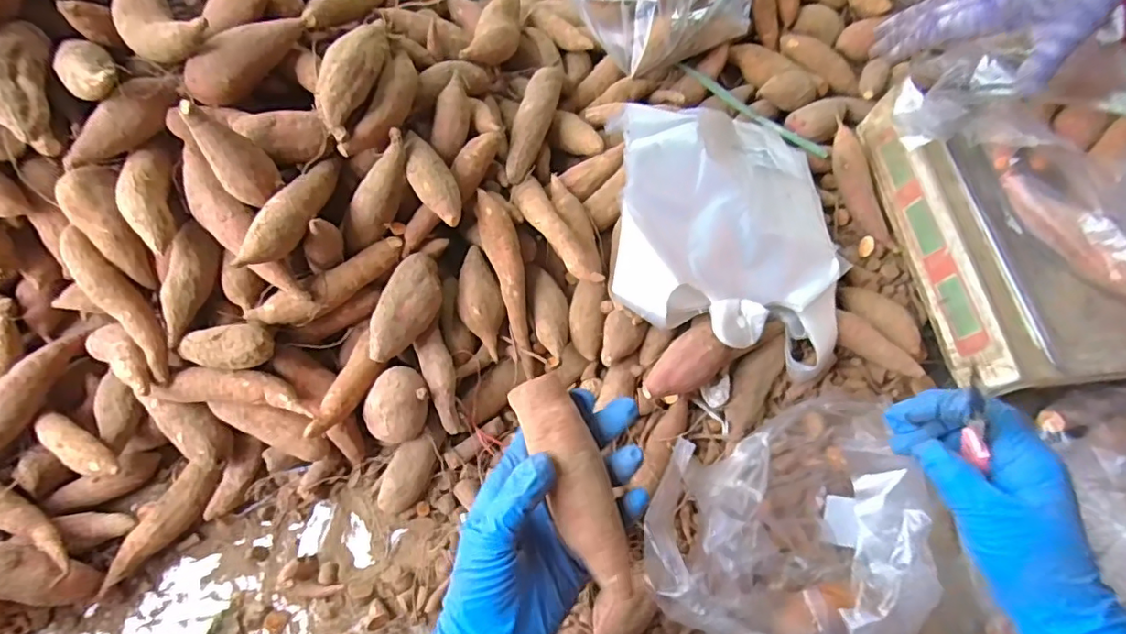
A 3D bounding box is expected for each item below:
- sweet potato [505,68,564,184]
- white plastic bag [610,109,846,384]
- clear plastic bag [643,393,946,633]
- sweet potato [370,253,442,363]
[{"bbox_3d":[-0.028,-0.187,0.544,0.031,0.027,0.141,12,66,5],"label":"sweet potato"},{"bbox_3d":[0.152,-0.091,0.516,0.231,0.062,0.273,6,74,-22],"label":"white plastic bag"},{"bbox_3d":[0.161,0.164,0.411,0.197,0.102,0.171,-12,67,-6],"label":"clear plastic bag"},{"bbox_3d":[-0.128,-0.005,0.462,0.040,0.034,0.094,16,67,7],"label":"sweet potato"}]

